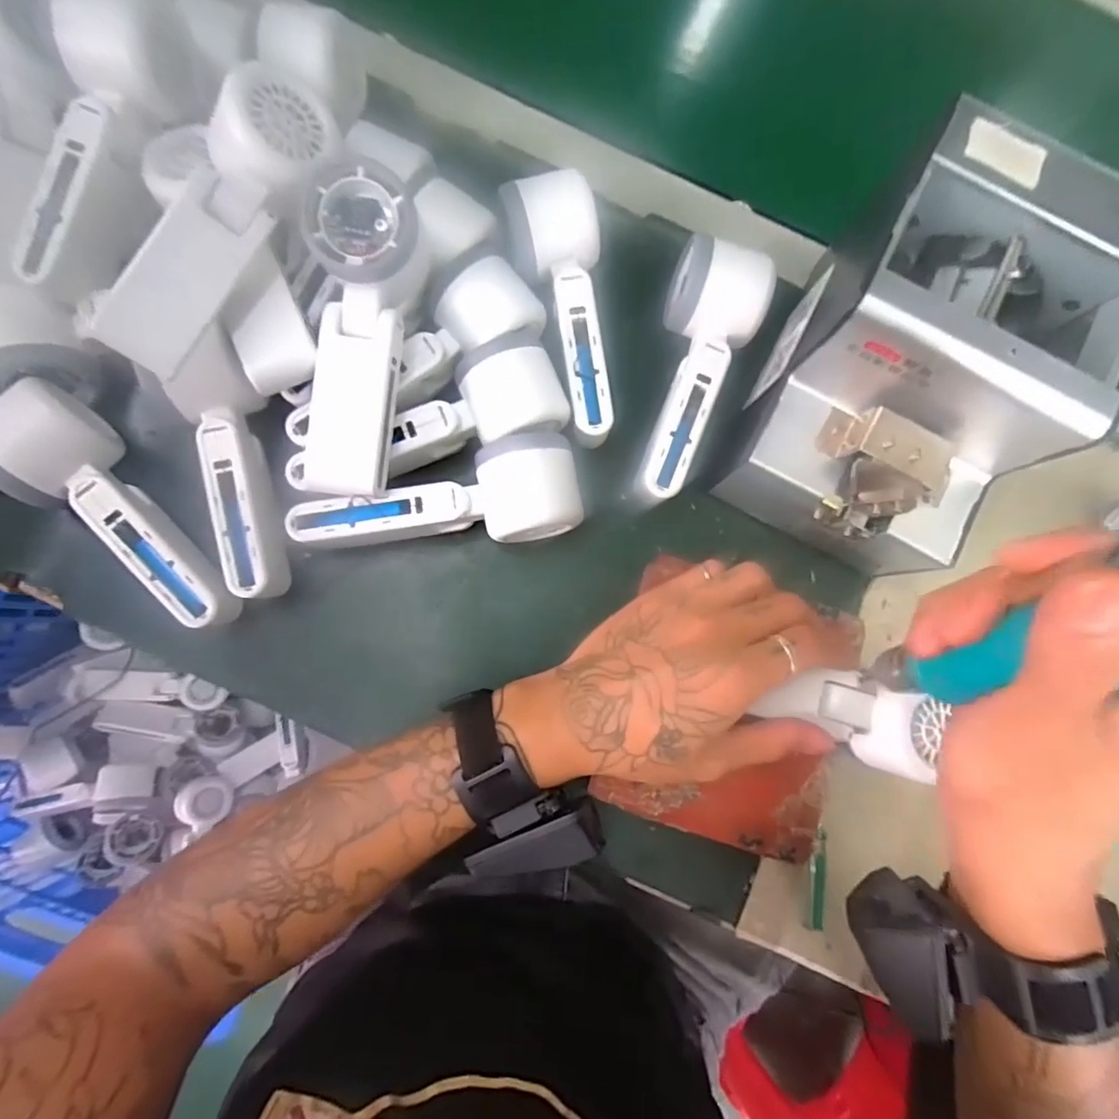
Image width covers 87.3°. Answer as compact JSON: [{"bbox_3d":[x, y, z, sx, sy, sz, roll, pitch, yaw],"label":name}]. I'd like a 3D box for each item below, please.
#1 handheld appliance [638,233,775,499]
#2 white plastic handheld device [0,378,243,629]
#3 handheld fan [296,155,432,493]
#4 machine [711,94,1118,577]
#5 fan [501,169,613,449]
[{"bbox_3d":[0.085,-0.112,0.361,0.056,0.050,0.156,15,82,-1],"label":"handheld appliance"},{"bbox_3d":[-0.251,-0.021,0.324,0.056,0.049,0.159,-40,86,-8],"label":"white plastic handheld device"},{"bbox_3d":[-0.111,-0.122,0.328,0.056,0.056,0.169,9,101,-2],"label":"handheld fan"},{"bbox_3d":[0.189,-0.096,0.308,0.132,0.114,0.180,29,82,1],"label":"machine"},{"bbox_3d":[0.004,-0.150,0.363,0.053,0.049,0.152,-9,83,-5],"label":"fan"}]

